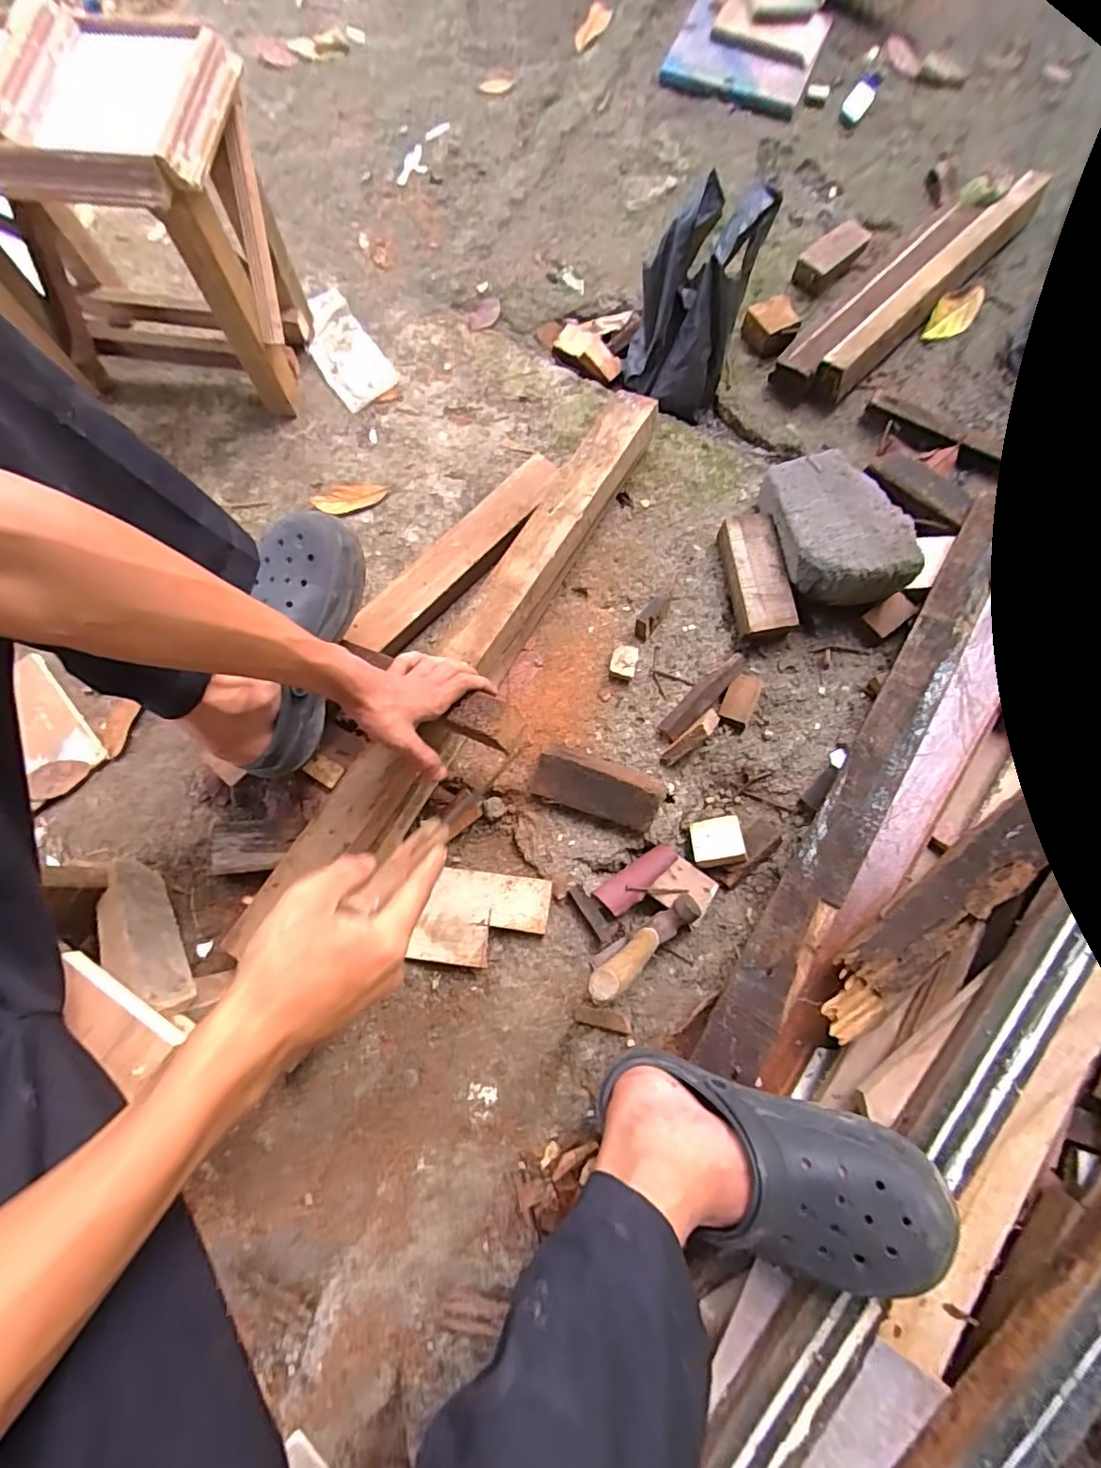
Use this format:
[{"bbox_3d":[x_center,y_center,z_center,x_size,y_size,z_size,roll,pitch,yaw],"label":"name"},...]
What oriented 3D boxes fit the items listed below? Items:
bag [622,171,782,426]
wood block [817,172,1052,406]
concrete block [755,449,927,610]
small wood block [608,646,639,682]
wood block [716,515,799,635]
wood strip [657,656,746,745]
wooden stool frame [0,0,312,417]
[{"bbox_3d":[0.188,-0.583,0.783,0.147,0.190,0.161,13,76,5],"label":"bag"},{"bbox_3d":[0.572,-0.673,0.860,0.054,0.061,0.517,43,80,11],"label":"wood block"},{"bbox_3d":[0.349,-0.261,0.708,0.127,0.070,0.208,-15,75,-2],"label":"concrete block"},{"bbox_3d":[0.092,-0.091,0.718,0.031,0.021,0.040,16,76,6],"label":"small wood block"},{"bbox_3d":[0.263,-0.200,0.739,0.070,0.046,0.154,-10,75,-1],"label":"wood block"},{"bbox_3d":[0.190,-0.047,0.708,0.145,0.020,0.030,-44,78,-9],"label":"wood strip"},{"bbox_3d":[-0.516,-0.603,0.715,0.365,0.333,0.205,7,75,3],"label":"wooden stool frame"}]

